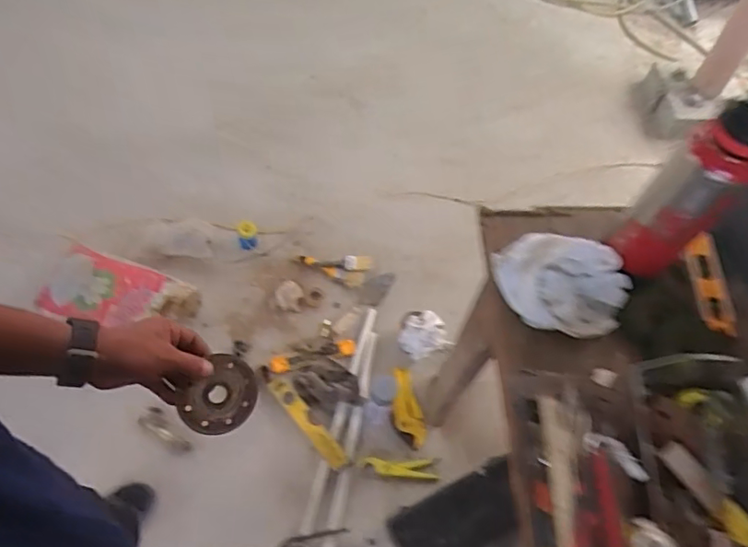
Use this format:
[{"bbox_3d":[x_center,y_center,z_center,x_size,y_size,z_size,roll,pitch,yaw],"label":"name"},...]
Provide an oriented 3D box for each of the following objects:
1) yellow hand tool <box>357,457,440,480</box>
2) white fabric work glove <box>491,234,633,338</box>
[{"bbox_3d":[0.064,0.510,1.459,0.204,0.028,0.053,4,59,-2],"label":"yellow hand tool"},{"bbox_3d":[0.254,0.011,0.744,0.183,0.073,0.121,11,59,2],"label":"white fabric work glove"}]

